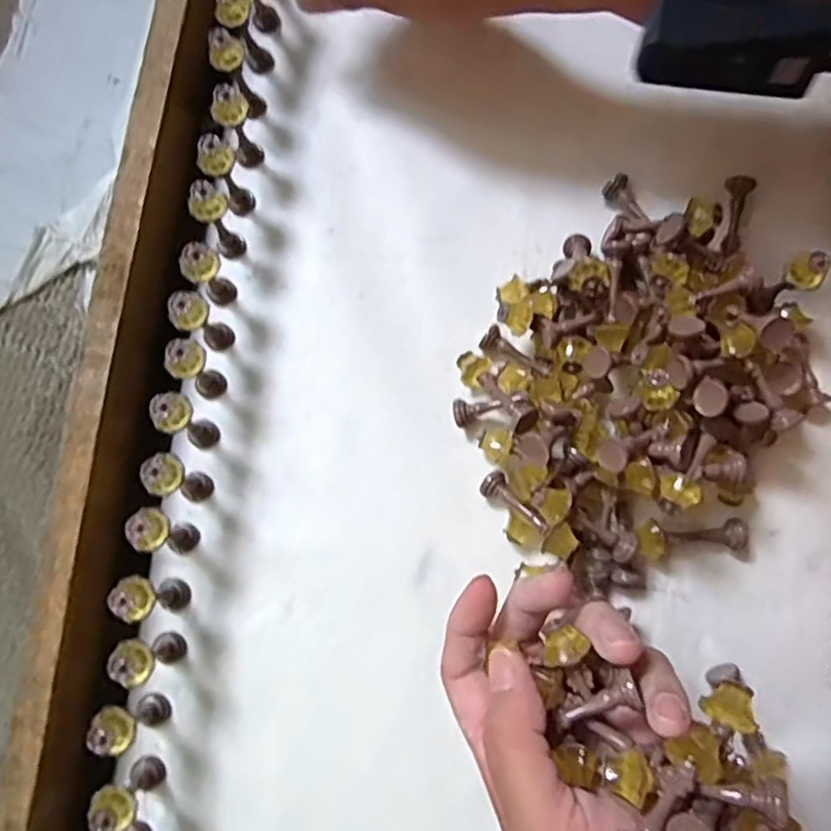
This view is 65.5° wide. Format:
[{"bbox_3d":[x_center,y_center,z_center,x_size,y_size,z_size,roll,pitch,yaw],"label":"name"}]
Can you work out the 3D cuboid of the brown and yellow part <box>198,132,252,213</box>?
[{"bbox_3d":[-0.099,-0.124,0.337,0.016,0.056,0.013,-18,78,-6],"label":"brown and yellow part"}]

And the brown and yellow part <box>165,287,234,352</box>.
[{"bbox_3d":[-0.108,-0.047,0.323,0.017,0.054,0.018,1,77,-2],"label":"brown and yellow part"}]

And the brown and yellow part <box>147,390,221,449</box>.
[{"bbox_3d":[-0.111,0.003,0.315,0.016,0.054,0.018,31,78,5],"label":"brown and yellow part"}]

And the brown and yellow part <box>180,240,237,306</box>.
[{"bbox_3d":[-0.105,-0.071,0.329,0.018,0.052,0.019,1,77,-2],"label":"brown and yellow part"}]

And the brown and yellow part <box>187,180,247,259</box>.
[{"bbox_3d":[-0.102,-0.100,0.334,0.017,0.054,0.014,-28,80,-8],"label":"brown and yellow part"}]

